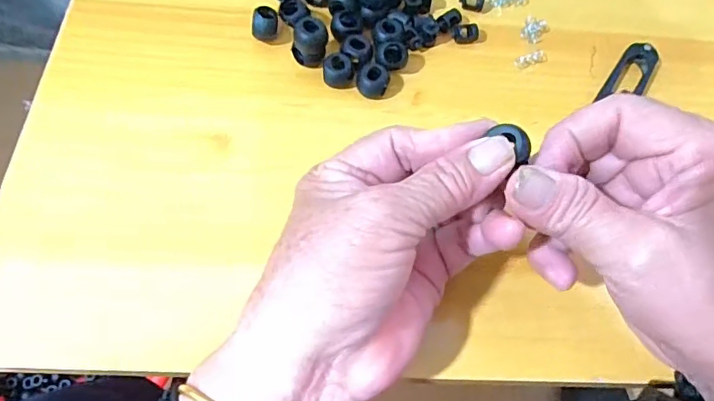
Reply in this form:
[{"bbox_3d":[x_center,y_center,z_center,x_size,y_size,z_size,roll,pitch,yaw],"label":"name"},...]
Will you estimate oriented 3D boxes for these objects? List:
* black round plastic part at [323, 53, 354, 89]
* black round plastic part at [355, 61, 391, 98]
[{"bbox_3d":[-0.010,-0.068,0.268,0.016,0.012,0.014,-1,64,-4],"label":"black round plastic part"},{"bbox_3d":[0.009,-0.062,0.266,0.015,0.015,0.013,-37,71,-19],"label":"black round plastic part"}]

